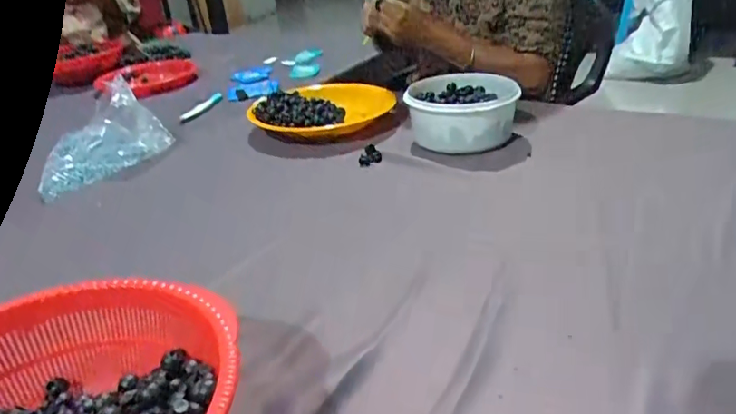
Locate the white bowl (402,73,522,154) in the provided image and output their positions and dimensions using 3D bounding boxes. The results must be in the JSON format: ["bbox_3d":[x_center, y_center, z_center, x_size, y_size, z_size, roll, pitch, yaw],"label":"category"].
[{"bbox_3d":[0.138,-0.143,0.807,0.161,0.072,0.148,1,29,12],"label":"white bowl"}]

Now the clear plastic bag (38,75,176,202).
[{"bbox_3d":[-0.419,-0.116,0.847,0.197,0.088,0.186,-21,33,-27],"label":"clear plastic bag"}]

